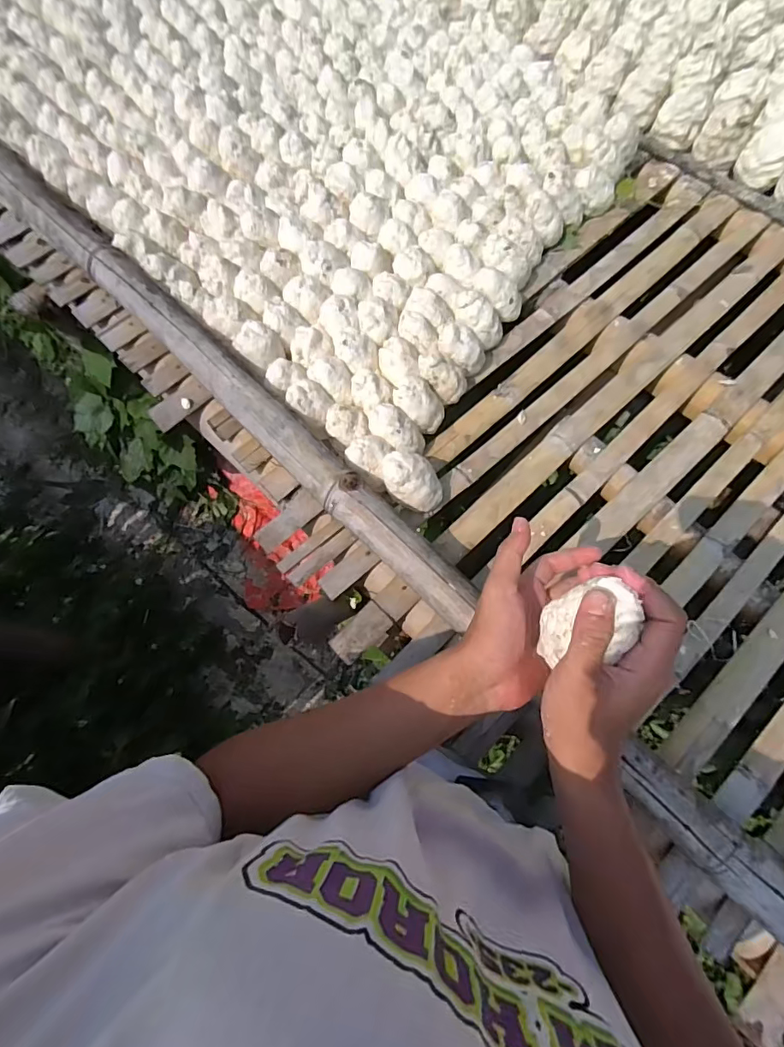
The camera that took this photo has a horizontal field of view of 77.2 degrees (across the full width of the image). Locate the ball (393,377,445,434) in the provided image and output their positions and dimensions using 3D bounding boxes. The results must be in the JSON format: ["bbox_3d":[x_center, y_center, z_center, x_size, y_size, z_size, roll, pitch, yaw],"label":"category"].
[{"bbox_3d":[0.040,-0.172,0.710,0.073,0.052,0.062,26,70,10],"label":"ball"}]

